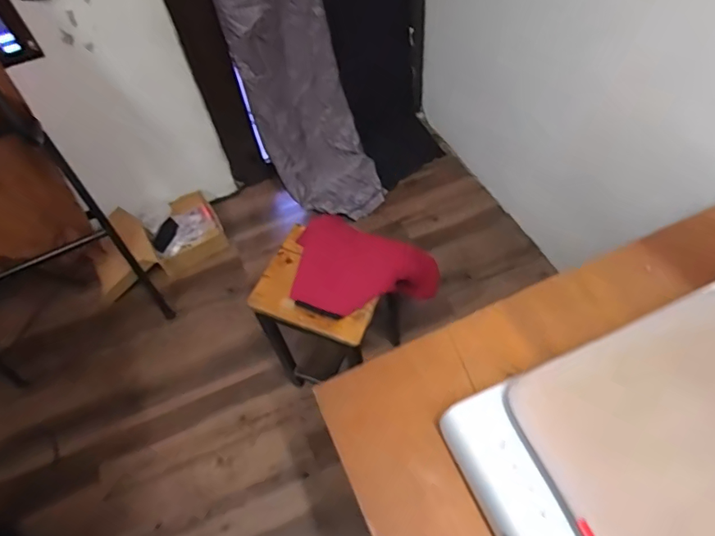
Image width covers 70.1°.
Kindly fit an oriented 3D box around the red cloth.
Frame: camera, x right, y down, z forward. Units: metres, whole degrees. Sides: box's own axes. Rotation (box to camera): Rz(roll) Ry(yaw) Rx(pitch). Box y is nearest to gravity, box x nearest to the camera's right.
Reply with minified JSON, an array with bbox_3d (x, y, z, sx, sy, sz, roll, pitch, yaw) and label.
[{"bbox_3d":[0.017,0.024,1.243,0.352,0.166,0.229,19,60,13],"label":"red cloth"}]

